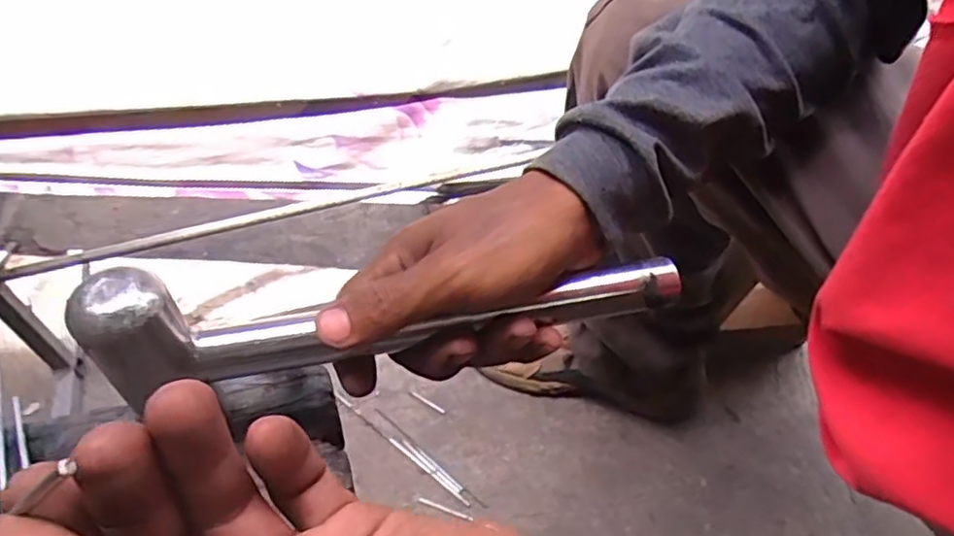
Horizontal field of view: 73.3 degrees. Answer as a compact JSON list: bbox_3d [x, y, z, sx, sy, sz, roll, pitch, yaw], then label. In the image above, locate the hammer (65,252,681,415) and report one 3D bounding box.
[{"bbox_3d":[-0.030,0.014,0.284,0.254,0.054,0.029,-8,52,-12],"label":"hammer"}]

